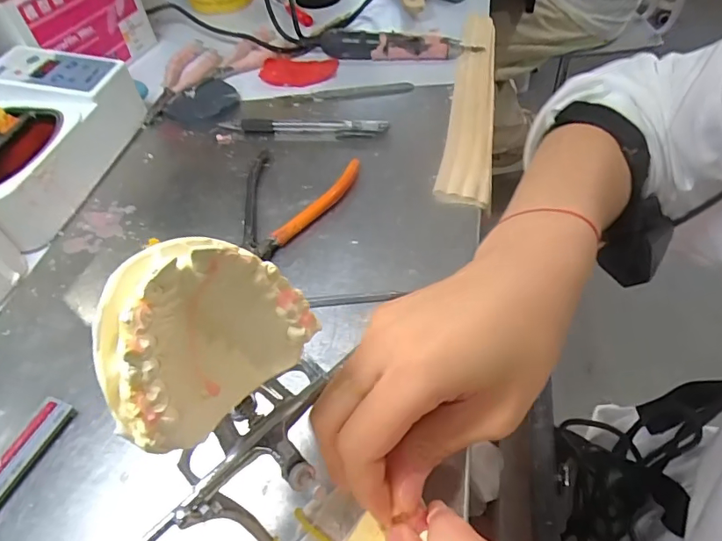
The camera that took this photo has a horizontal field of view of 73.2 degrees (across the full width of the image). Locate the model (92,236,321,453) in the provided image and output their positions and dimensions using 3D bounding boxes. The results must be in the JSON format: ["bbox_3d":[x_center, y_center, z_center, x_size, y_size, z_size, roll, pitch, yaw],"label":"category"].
[{"bbox_3d":[-0.052,0.021,0.157,0.059,0.061,0.032,-50,35,-7],"label":"model"}]

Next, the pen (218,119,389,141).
[{"bbox_3d":[-0.053,-0.130,0.443,0.151,0.009,0.016,4,51,9],"label":"pen"}]

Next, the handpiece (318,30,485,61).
[{"bbox_3d":[0.038,-0.236,0.515,0.163,0.031,0.023,6,51,10],"label":"handpiece"}]

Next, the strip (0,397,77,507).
[{"bbox_3d":[-0.188,0.107,0.259,0.019,0.007,0.082,15,54,17],"label":"strip"}]

